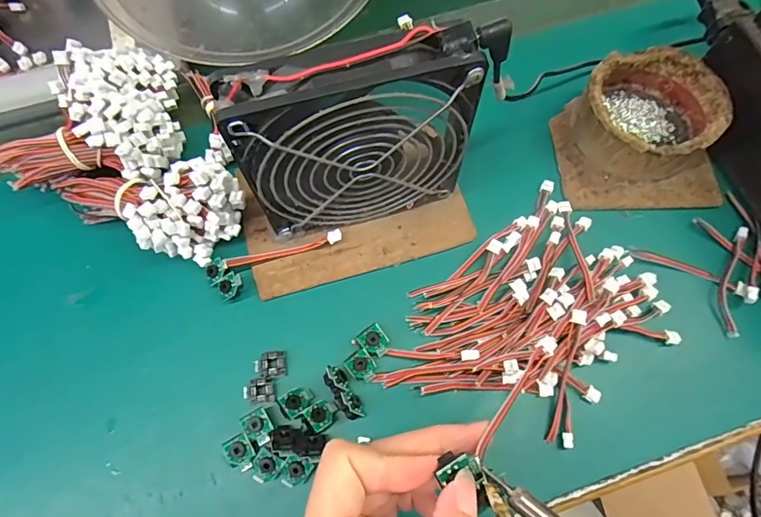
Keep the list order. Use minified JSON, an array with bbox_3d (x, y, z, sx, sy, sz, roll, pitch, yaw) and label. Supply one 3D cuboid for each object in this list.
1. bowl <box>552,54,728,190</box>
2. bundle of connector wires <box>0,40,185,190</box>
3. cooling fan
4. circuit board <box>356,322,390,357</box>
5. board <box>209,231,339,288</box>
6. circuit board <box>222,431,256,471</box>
[{"bbox_3d":[0.176,-0.097,0.302,0.081,0.042,0.080,0,69,0],"label":"bowl"},{"bbox_3d":[-0.186,-0.093,0.297,0.109,0.058,0.095,-9,70,-3],"label":"bundle of connector wires"},{"bbox_3d":[-0.008,-0.058,0.245,0.124,0.127,0.029,-15,70,-6],"label":"cooling fan"},{"bbox_3d":[-0.003,0.048,0.263,0.015,0.004,0.018,-37,94,-9],"label":"circuit board"},{"bbox_3d":[-0.066,-0.002,0.285,0.085,0.010,0.013,-15,70,-6],"label":"board"},{"bbox_3d":[-0.076,0.105,0.243,0.014,0.004,0.018,-28,81,-11],"label":"circuit board"}]

